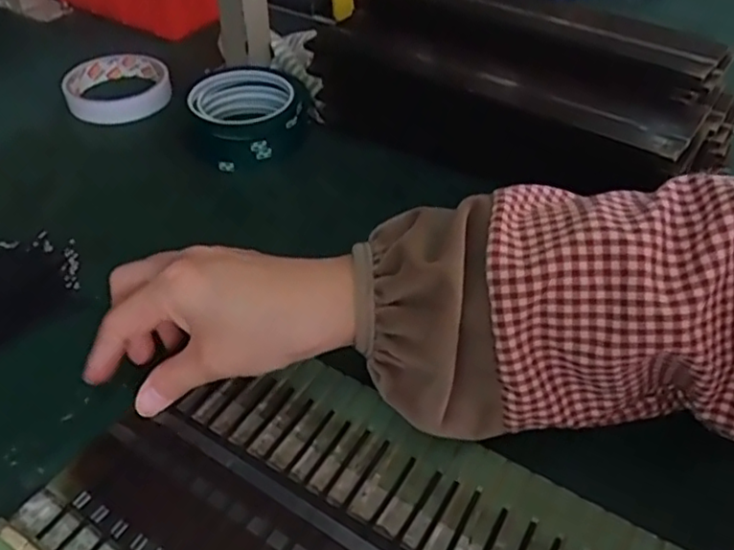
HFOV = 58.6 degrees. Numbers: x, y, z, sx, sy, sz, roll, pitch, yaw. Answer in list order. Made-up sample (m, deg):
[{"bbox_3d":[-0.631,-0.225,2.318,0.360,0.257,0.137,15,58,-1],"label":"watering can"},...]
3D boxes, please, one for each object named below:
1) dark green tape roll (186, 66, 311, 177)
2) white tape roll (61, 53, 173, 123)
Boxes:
[{"bbox_3d":[-0.095,-0.126,0.525,0.095,0.038,0.098,1,44,0],"label":"dark green tape roll"},{"bbox_3d":[-0.217,-0.165,0.571,0.089,0.018,0.094,0,44,0],"label":"white tape roll"}]

